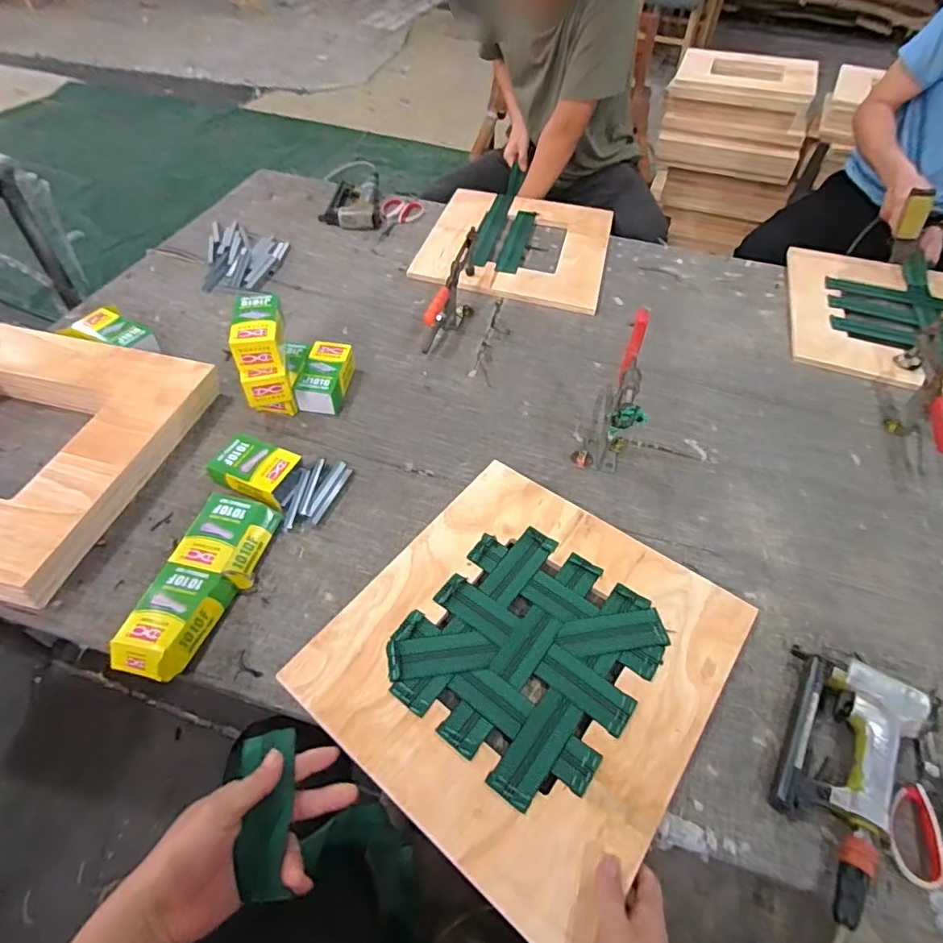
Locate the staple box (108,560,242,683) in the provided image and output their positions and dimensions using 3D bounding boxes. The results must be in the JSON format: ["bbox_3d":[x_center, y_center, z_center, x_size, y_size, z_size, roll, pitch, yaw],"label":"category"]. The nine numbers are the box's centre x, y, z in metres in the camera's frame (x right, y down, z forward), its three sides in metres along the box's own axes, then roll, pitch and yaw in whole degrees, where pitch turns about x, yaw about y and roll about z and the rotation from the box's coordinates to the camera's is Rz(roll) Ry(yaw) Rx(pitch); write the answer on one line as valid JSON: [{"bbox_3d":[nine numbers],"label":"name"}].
[{"bbox_3d":[-0.353,0.176,0.638,0.095,0.035,0.128,12,52,7],"label":"staple box"}]

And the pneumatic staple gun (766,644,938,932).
[{"bbox_3d":[0.382,0.309,0.566,0.123,0.041,0.253,31,56,20],"label":"pneumatic staple gun"}]

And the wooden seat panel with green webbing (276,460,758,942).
[{"bbox_3d":[0.070,0.207,0.637,0.401,0.011,0.422,34,57,22],"label":"wooden seat panel with green webbing"}]

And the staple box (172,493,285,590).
[{"bbox_3d":[-0.323,0.089,0.715,0.106,0.032,0.119,8,51,3],"label":"staple box"}]

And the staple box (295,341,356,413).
[{"bbox_3d":[-0.242,-0.157,0.901,0.066,0.053,0.129,8,51,3],"label":"staple box"}]

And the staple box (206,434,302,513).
[{"bbox_3d":[-0.310,-0.001,0.786,0.126,0.033,0.085,19,53,12],"label":"staple box"}]

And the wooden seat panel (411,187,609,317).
[{"bbox_3d":[0.107,-0.527,1.247,0.403,0.021,0.429,13,52,7],"label":"wooden seat panel"}]

